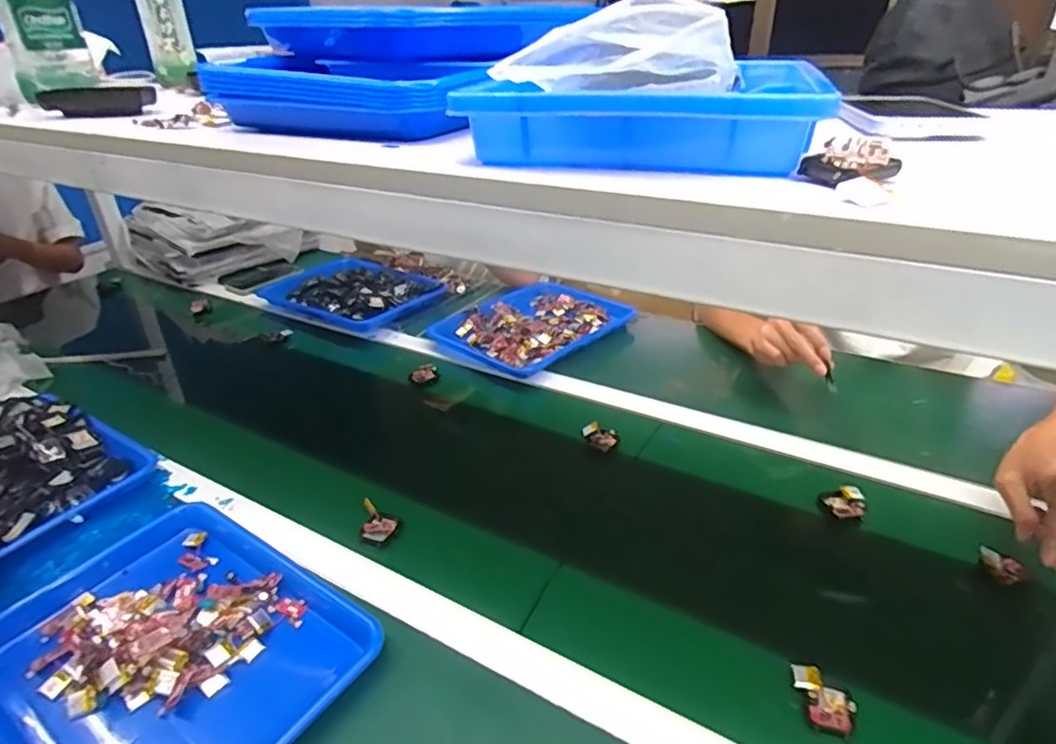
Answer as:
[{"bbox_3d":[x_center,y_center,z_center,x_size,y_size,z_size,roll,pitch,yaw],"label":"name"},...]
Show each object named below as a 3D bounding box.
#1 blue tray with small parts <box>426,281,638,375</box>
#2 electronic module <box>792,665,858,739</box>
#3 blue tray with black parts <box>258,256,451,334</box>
[{"bbox_3d":[0.011,-0.098,1.126,0.255,0.032,0.315,24,39,36],"label":"blue tray with small parts"},{"bbox_3d":[0.243,0.271,0.502,0.053,0.014,0.039,25,40,36],"label":"electronic module"},{"bbox_3d":[-0.372,-0.170,1.263,0.364,0.047,0.225,20,37,31],"label":"blue tray with black parts"}]

